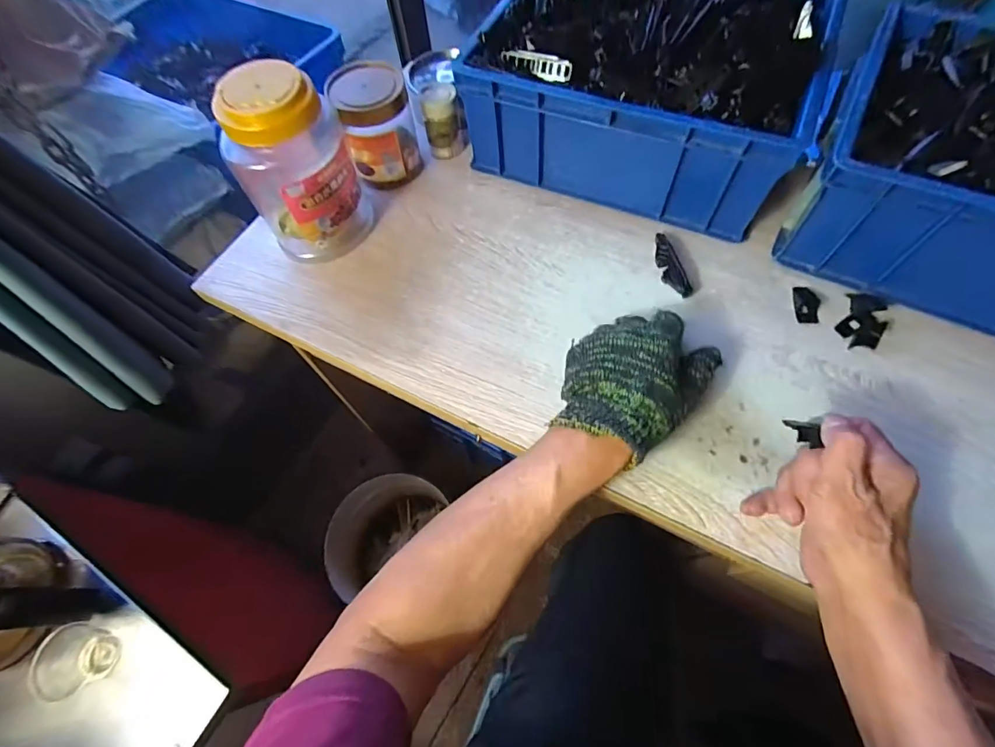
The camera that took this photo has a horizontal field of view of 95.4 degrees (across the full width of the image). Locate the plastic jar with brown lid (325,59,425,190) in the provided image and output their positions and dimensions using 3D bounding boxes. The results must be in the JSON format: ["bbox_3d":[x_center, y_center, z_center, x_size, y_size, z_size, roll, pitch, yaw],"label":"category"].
[{"bbox_3d":[-0.137,-0.284,0.522,0.081,0.106,0.072,-22,64,-8],"label":"plastic jar with brown lid"}]

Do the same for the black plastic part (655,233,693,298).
[{"bbox_3d":[0.180,-0.116,0.472,0.020,0.018,0.080,-11,63,-3],"label":"black plastic part"}]

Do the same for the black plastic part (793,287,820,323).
[{"bbox_3d":[0.308,-0.068,0.452,0.023,0.006,0.041,8,64,7],"label":"black plastic part"}]

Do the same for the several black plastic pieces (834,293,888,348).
[{"bbox_3d":[0.353,-0.050,0.434,0.037,0.011,0.061,29,68,16],"label":"several black plastic pieces"}]

